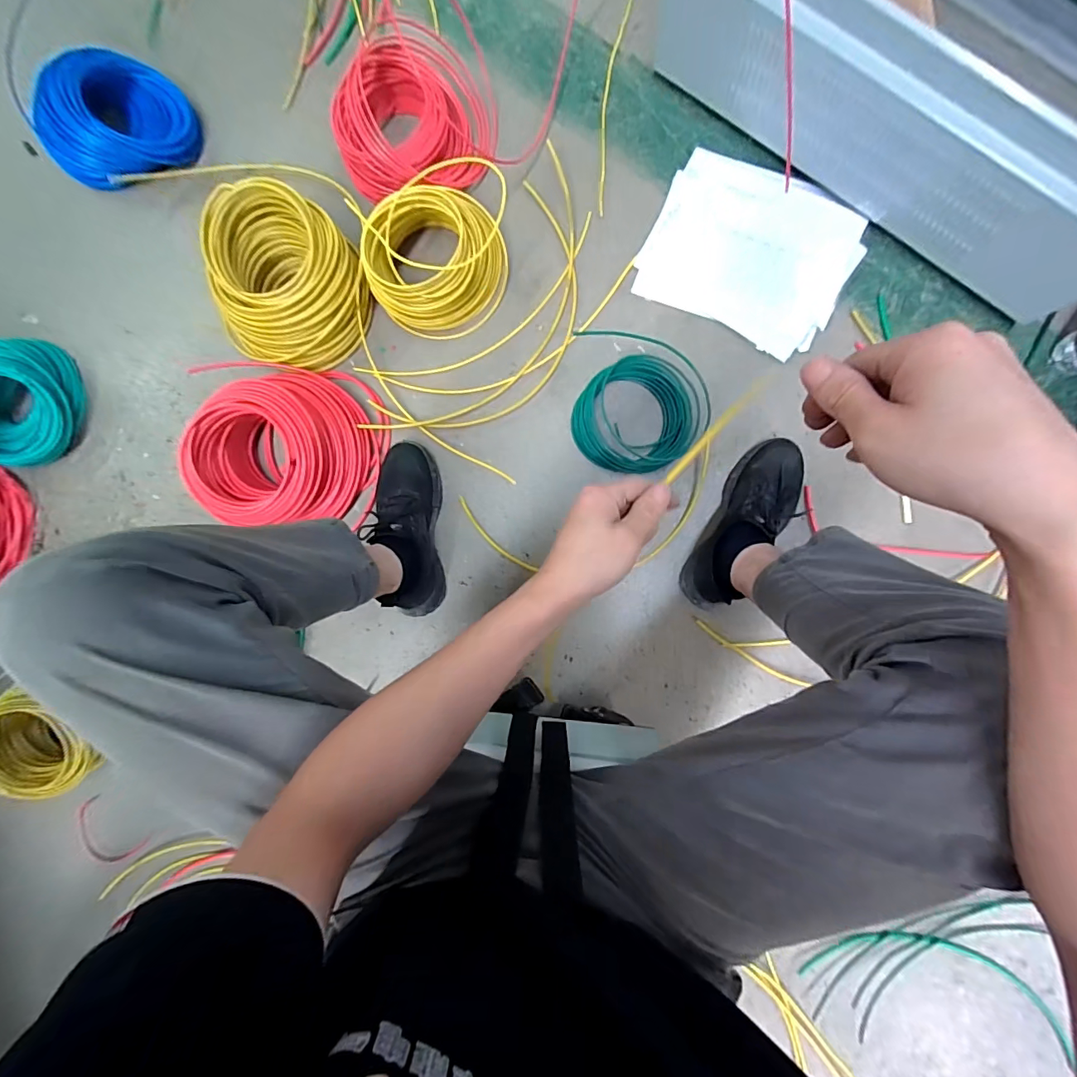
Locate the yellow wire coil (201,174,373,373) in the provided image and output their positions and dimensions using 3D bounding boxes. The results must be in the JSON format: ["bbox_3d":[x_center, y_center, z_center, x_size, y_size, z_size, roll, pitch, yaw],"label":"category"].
[{"bbox_3d":[-0.401,-0.406,0.741,0.221,0.124,0.249,-8,90,5],"label":"yellow wire coil"}]

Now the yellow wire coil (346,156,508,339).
[{"bbox_3d":[-0.162,-0.437,0.715,0.189,0.134,0.191,0,90,5],"label":"yellow wire coil"}]

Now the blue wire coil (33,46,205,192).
[{"bbox_3d":[-0.712,-0.701,0.784,0.224,0.097,0.205,0,90,5],"label":"blue wire coil"}]

